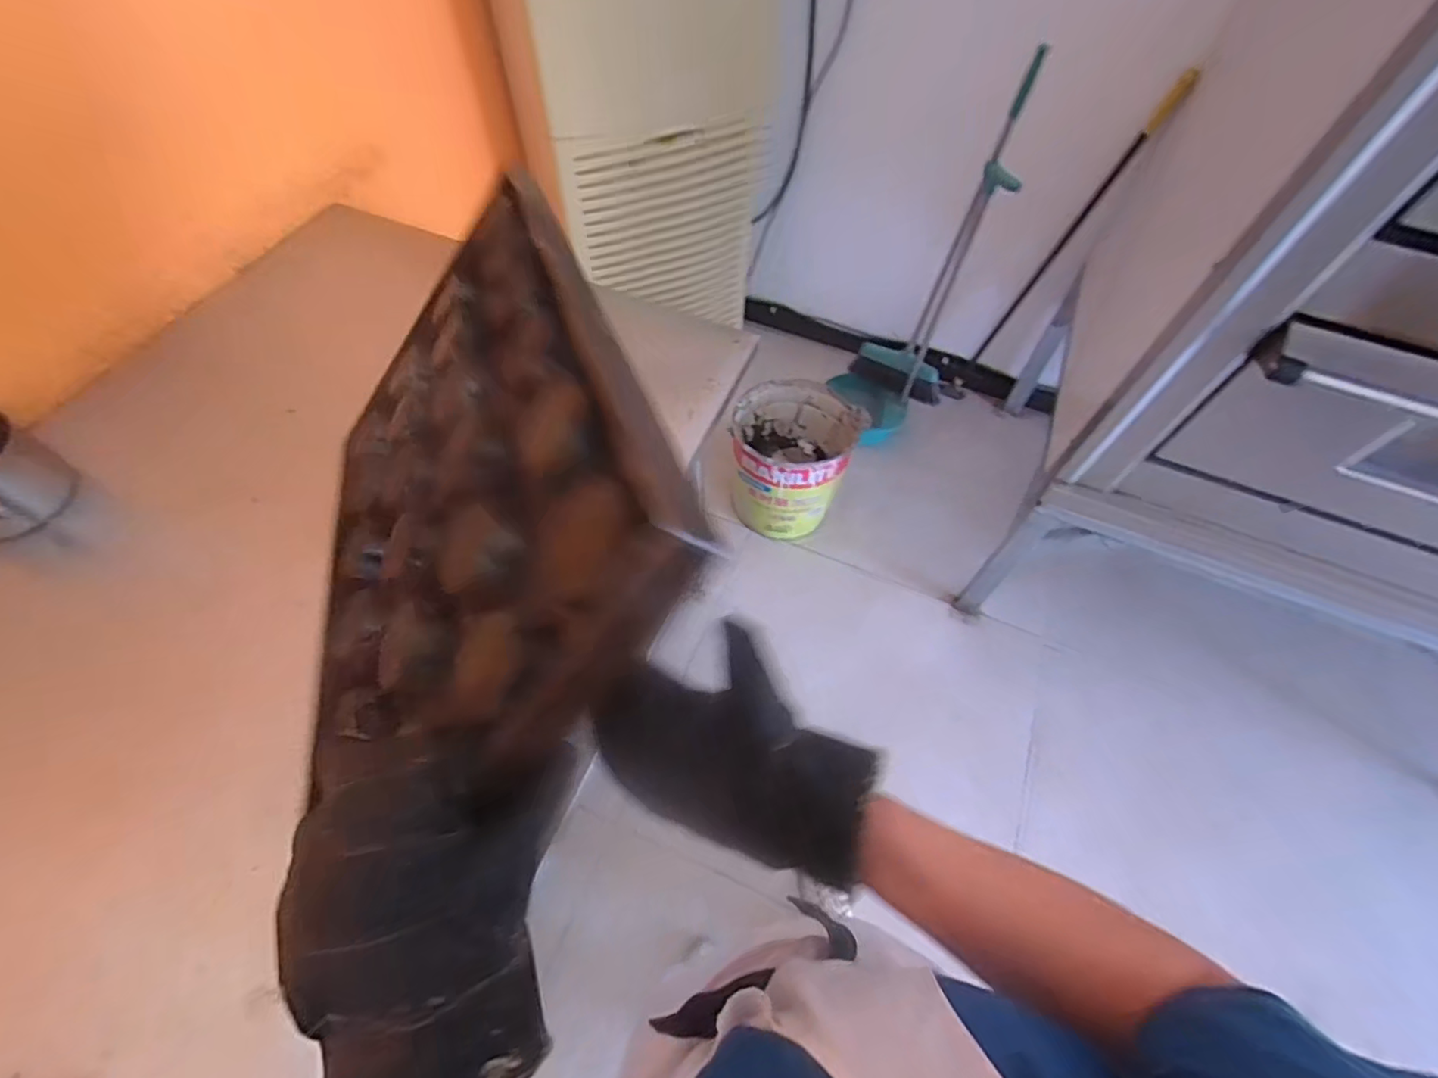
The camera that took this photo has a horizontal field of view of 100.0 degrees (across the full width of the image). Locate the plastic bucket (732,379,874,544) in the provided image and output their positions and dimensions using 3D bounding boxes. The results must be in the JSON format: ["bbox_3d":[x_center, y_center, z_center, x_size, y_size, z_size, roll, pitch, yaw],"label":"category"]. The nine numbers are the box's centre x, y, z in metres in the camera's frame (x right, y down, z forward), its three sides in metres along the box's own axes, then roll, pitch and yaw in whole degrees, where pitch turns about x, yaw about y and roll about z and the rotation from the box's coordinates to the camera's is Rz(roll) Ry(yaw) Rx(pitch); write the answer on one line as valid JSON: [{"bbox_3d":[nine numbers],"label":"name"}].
[{"bbox_3d":[0.169,-0.191,1.498,0.279,0.325,0.259,1,60,-1],"label":"plastic bucket"}]

